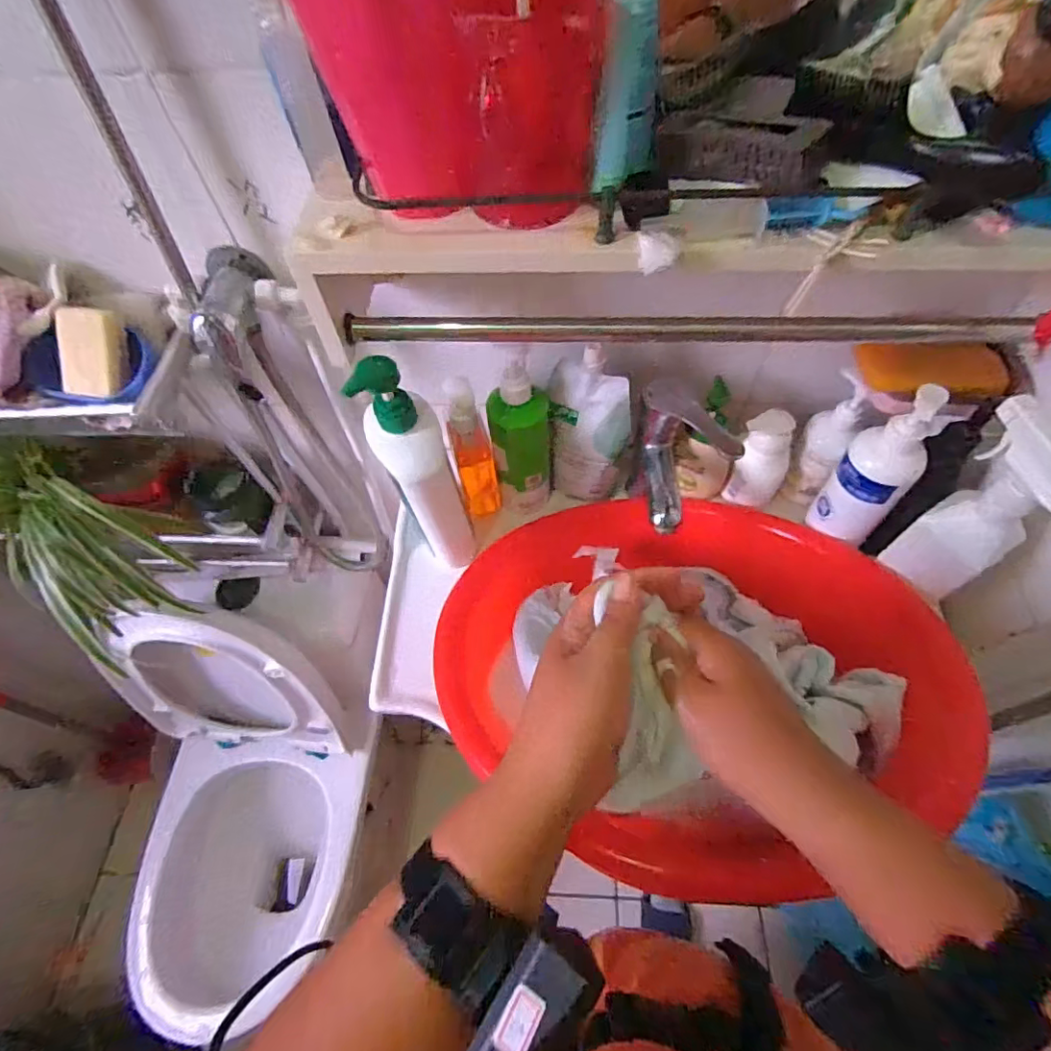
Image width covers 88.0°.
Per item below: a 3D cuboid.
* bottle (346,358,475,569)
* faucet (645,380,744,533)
[{"bbox_3d":[-0.100,-0.048,0.520,0.062,0.253,0.074,-19,61,-8],"label":"bottle"},{"bbox_3d":[0.162,-0.071,0.536,0.081,0.085,0.120,-3,60,1],"label":"faucet"}]

